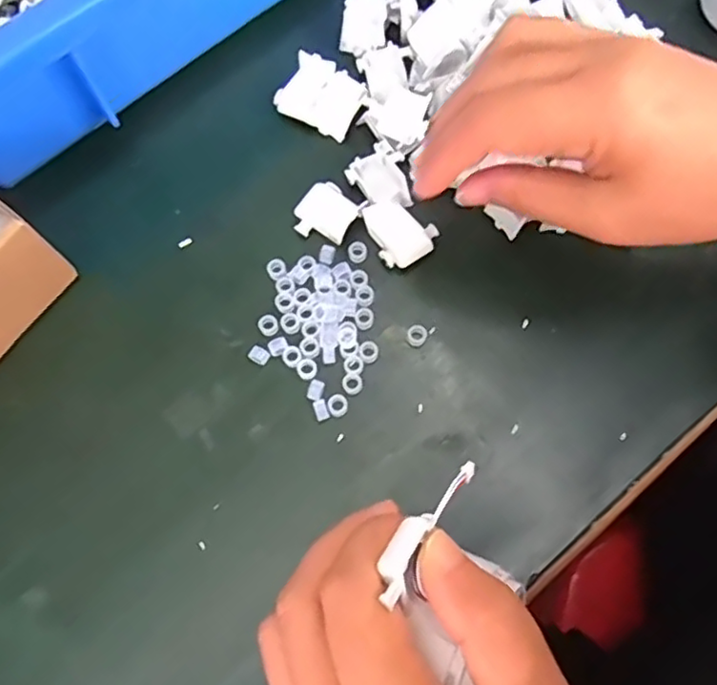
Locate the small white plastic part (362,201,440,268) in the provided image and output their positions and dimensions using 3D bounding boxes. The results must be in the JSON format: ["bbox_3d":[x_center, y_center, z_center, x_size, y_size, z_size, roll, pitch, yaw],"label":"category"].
[{"bbox_3d":[0.021,-0.054,0.303,0.028,0.010,0.032,-27,72,-7],"label":"small white plastic part"}]

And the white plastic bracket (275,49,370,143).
[{"bbox_3d":[-0.020,-0.131,0.331,0.042,0.013,0.032,26,74,10],"label":"white plastic bracket"}]

